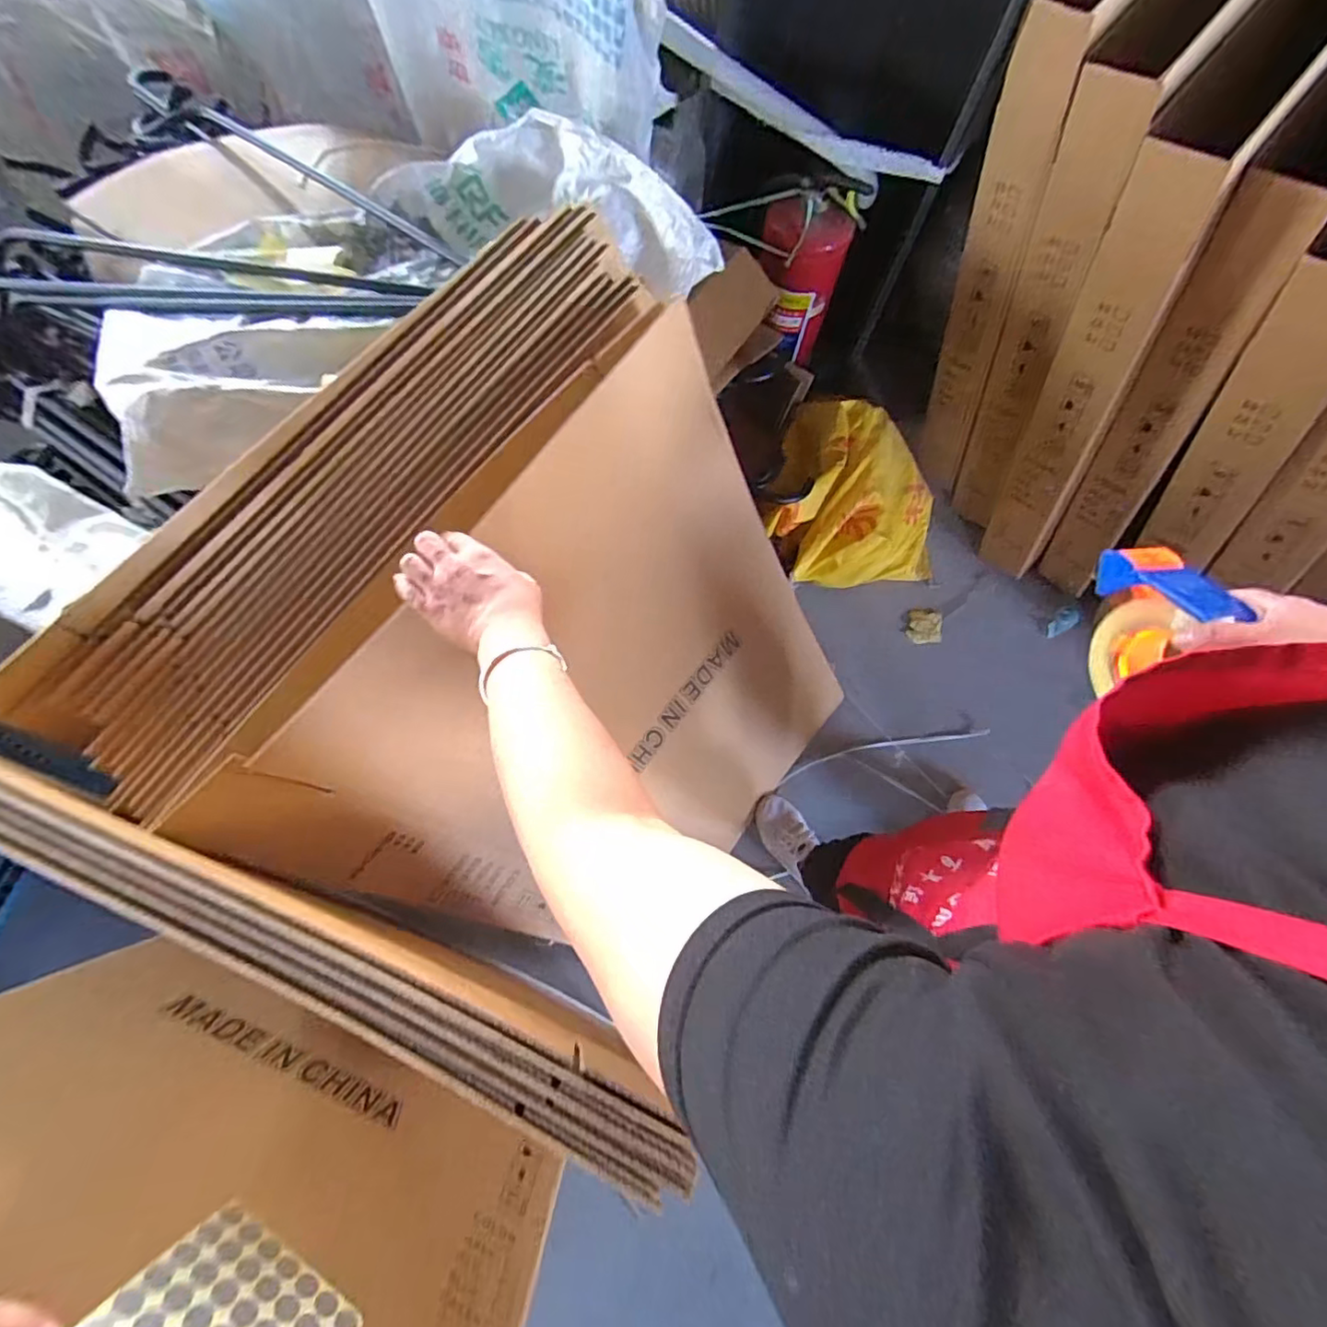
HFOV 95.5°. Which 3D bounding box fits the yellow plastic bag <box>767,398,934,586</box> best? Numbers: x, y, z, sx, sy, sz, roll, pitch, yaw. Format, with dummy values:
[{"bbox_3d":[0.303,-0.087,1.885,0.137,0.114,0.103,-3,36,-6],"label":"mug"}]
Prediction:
[{"bbox_3d":[0.416,-0.356,1.308,0.392,0.206,0.346,-1,79,-1],"label":"yellow plastic bag"}]

